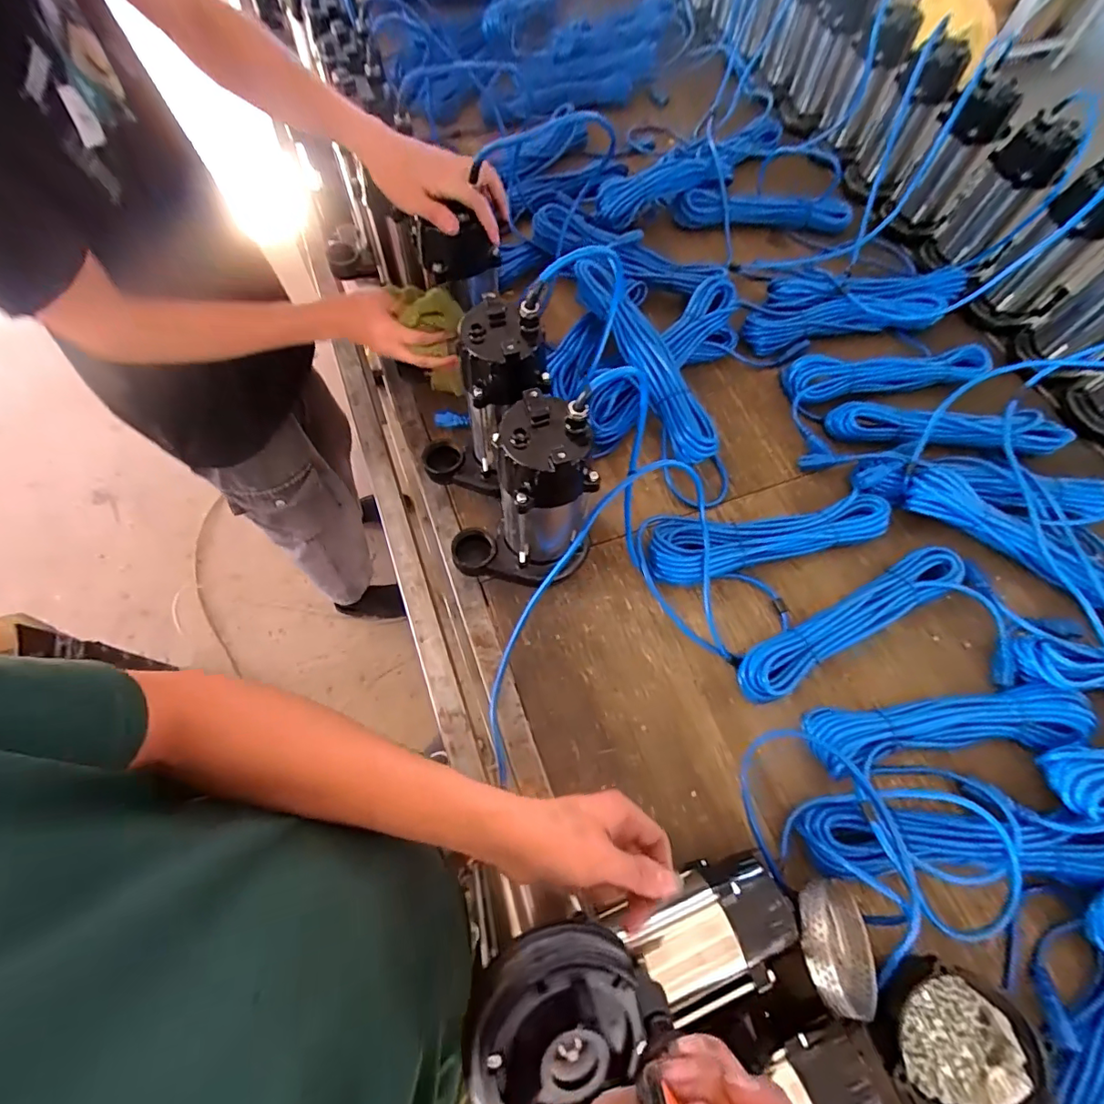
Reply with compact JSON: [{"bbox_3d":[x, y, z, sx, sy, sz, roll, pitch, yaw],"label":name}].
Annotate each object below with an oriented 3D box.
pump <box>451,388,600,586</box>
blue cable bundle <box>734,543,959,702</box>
[{"bbox_3d":[-0.032,-0.054,0.549,0.158,0.226,0.106,10,66,2],"label":"pump"},{"bbox_3d":[0.385,0.088,0.650,0.351,0.045,0.067,-25,70,-13],"label":"blue cable bundle"}]

